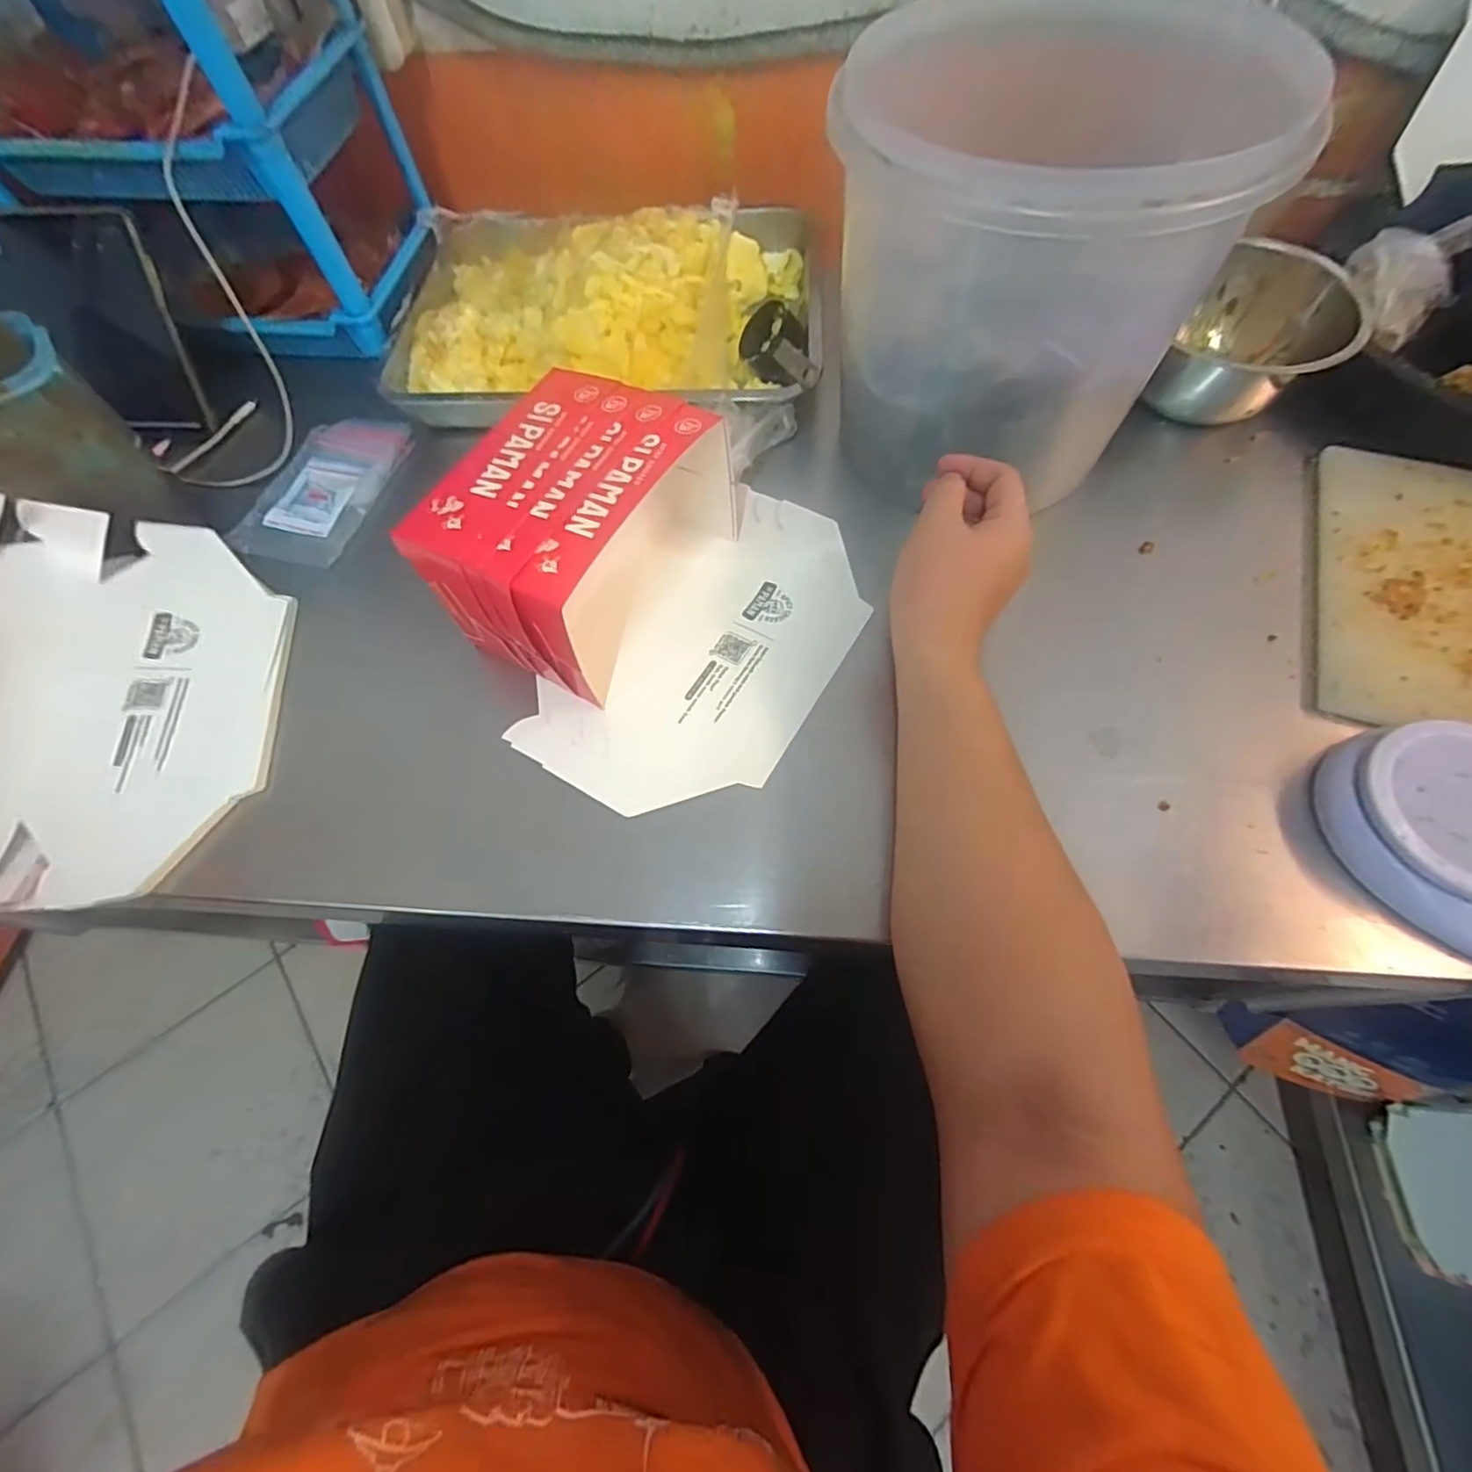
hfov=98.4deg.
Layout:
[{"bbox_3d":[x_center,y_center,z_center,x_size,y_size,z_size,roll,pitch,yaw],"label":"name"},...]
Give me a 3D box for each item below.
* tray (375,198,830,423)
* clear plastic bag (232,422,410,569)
[{"bbox_3d":[-0.119,-0.397,0.595,0.391,0.063,0.291,3,63,6],"label":"tray"},{"bbox_3d":[-0.356,-0.219,0.557,0.092,0.009,0.177,9,63,-2],"label":"clear plastic bag"}]

